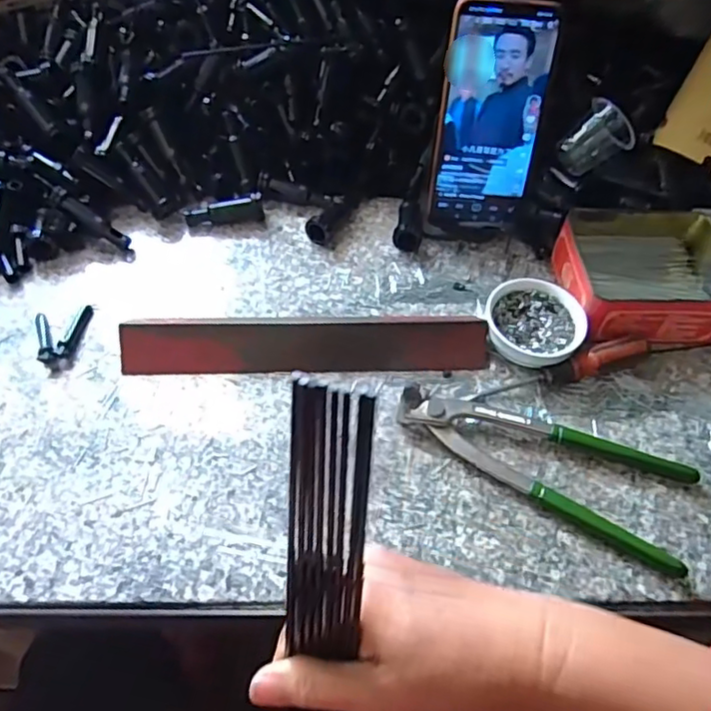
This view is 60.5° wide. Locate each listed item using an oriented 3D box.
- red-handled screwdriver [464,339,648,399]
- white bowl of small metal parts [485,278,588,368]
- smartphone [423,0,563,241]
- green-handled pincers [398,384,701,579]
[{"bbox_3d":[0.145,0.013,0.434,0.133,0.023,0.018,-15,57,-14],"label":"red-handled screwdriver"},{"bbox_3d":[0.134,-0.023,0.459,0.071,0.024,0.067,2,54,-2],"label":"white bowl of small metal parts"},{"bbox_3d":[0.102,-0.173,0.472,0.077,0.176,0.013,6,34,1],"label":"smartphone"},{"bbox_3d":[0.127,0.060,0.404,0.193,0.018,0.075,27,57,16],"label":"green-handled pincers"}]

